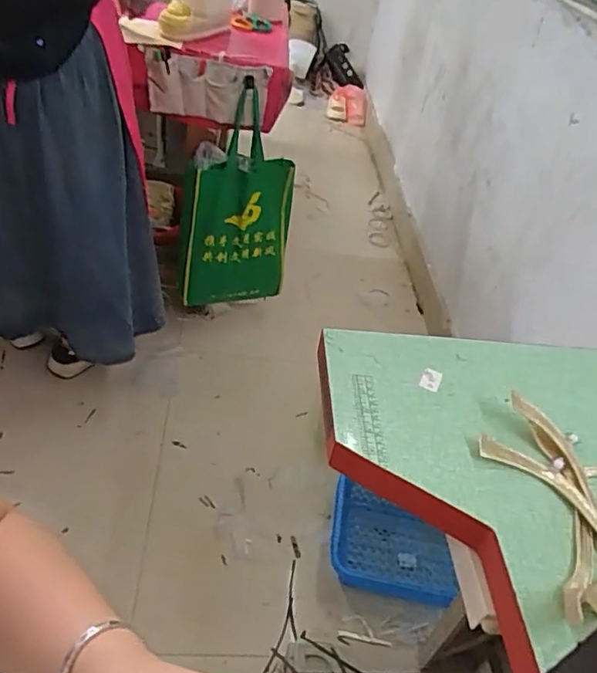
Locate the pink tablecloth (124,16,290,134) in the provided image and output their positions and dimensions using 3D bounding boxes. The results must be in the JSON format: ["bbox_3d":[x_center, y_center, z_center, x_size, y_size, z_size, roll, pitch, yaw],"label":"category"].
[{"bbox_3d":[-0.210,-0.666,1.420,0.361,0.151,0.333,4,41,-8],"label":"pink tablecloth"}]

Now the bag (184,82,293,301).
[{"bbox_3d":[-0.158,-0.314,1.484,0.275,0.502,0.102,-5,44,-18],"label":"bag"}]

